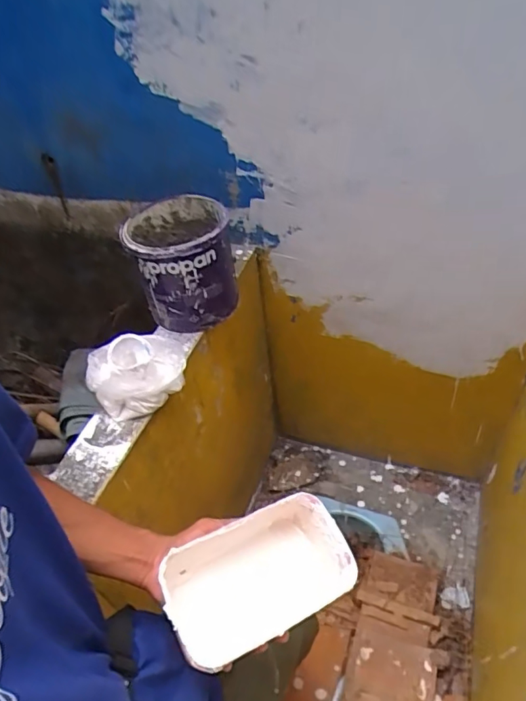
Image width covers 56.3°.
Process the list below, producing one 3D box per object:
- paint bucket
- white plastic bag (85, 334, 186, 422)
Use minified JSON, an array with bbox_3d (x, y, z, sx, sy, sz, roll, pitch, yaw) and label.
[{"bbox_3d":[-0.146,-0.161,0.905,0.166,0.179,0.175,-3,45,3],"label":"paint bucket"},{"bbox_3d":[-0.208,0.036,0.797,0.159,0.077,0.120,-8,45,-1],"label":"white plastic bag"}]

